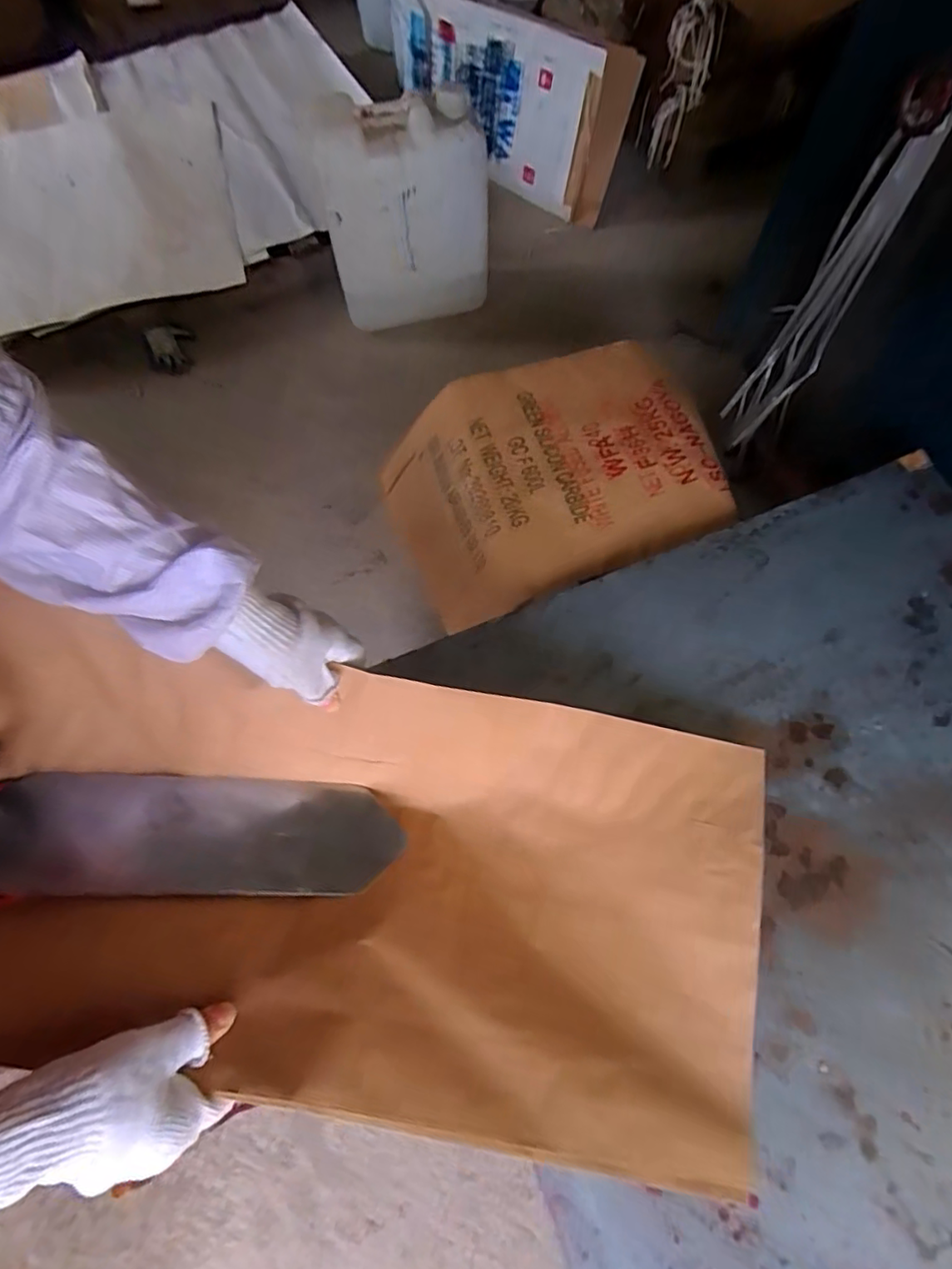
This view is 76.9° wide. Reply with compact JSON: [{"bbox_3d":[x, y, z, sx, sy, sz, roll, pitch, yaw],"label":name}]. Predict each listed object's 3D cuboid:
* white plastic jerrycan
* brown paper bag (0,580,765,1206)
[{"bbox_3d":[-0.163,-0.933,1.372,0.371,0.401,0.198,3,67,4],"label":"white plastic jerrycan"},{"bbox_3d":[-0.090,0.194,0.487,0.717,0.103,0.334,14,66,-12],"label":"brown paper bag"}]

